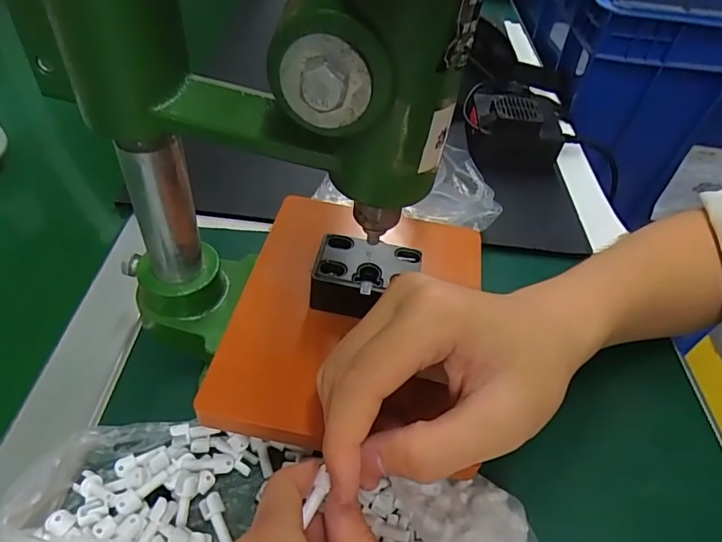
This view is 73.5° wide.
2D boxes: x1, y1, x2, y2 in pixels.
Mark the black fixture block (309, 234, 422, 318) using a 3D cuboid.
[{"bbox_3d":[0.002,0.004,0.262,0.054,0.030,0.035,10,46,3],"label":"black fixture block"}]

